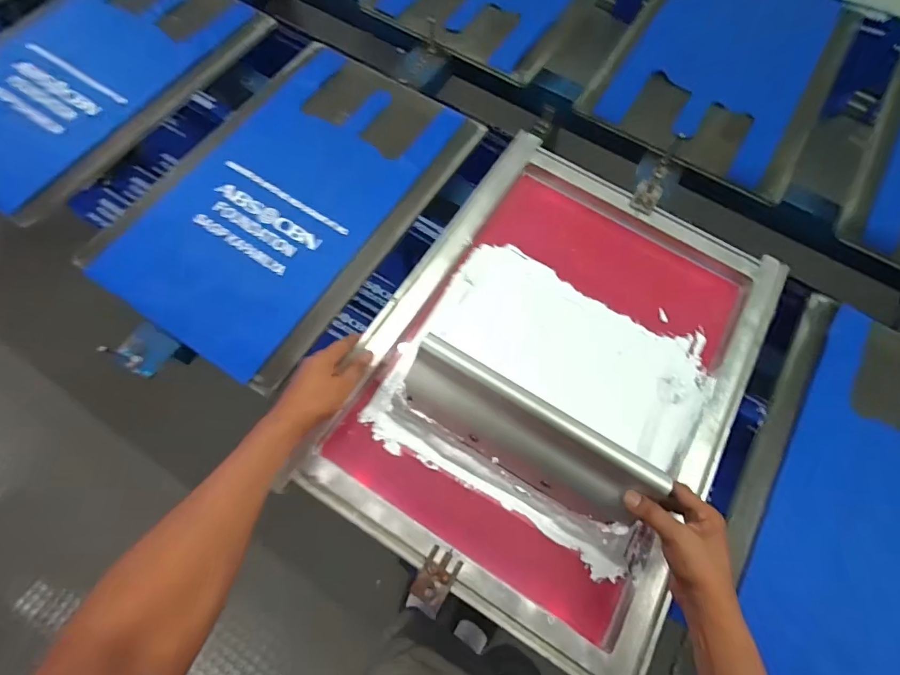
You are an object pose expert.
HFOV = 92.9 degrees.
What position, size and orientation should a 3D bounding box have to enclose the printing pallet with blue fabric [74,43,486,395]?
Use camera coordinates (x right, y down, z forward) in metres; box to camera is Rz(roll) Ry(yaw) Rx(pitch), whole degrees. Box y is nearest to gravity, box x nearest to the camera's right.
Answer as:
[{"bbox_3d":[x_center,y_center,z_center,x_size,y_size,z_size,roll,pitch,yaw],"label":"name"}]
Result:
[{"bbox_3d":[-0.263,-0.248,0.716,0.408,0.015,0.583,30,72,8],"label":"printing pallet with blue fabric"}]

